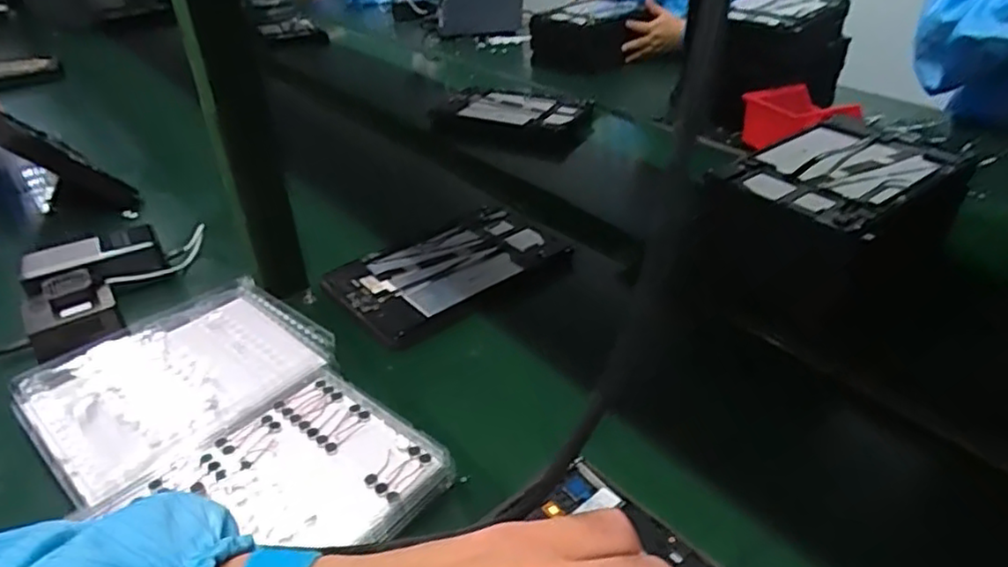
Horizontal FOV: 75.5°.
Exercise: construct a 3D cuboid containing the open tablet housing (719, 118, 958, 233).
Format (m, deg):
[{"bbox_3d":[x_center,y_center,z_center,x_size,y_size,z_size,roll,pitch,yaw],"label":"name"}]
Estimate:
[{"bbox_3d":[0.324,-0.113,0.631,0.211,0.016,0.147,-27,42,-30],"label":"open tablet housing"}]

